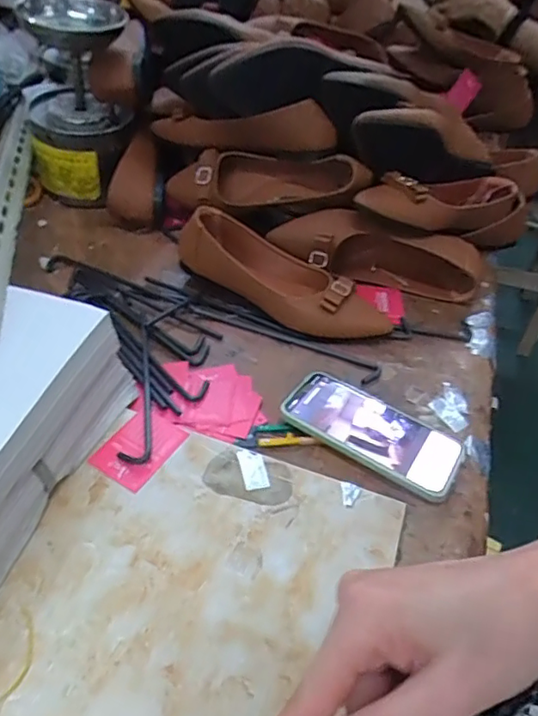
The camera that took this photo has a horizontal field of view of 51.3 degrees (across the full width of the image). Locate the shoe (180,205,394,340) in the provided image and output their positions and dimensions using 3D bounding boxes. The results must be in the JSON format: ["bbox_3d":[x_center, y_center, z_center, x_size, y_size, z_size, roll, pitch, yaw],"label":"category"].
[{"bbox_3d":[0.020,-0.089,0.630,0.240,0.057,0.091,29,52,6],"label":"shoe"}]

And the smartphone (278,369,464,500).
[{"bbox_3d":[0.097,0.060,0.518,0.163,0.014,0.087,25,49,17],"label":"smartphone"}]

